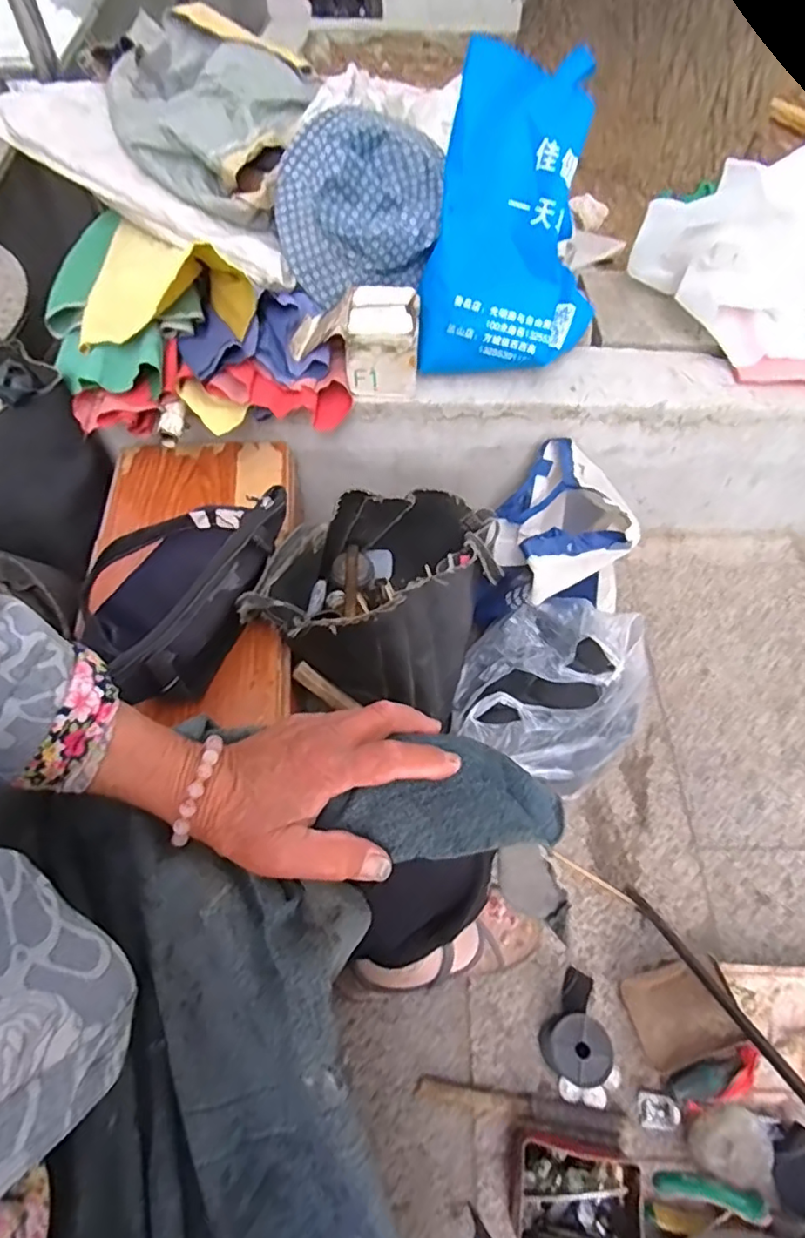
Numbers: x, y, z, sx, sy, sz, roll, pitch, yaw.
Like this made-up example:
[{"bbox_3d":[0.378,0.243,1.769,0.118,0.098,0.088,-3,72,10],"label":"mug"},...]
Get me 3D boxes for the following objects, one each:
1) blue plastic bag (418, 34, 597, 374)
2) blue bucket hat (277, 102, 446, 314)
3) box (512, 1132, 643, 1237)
[{"bbox_3d":[0.153,-0.513,0.758,0.220,0.283,0.248,12,57,8],"label":"blue plastic bag"},{"bbox_3d":[-0.046,-0.594,0.834,0.268,0.100,0.256,-4,99,0],"label":"blue bucket hat"},{"bbox_3d":[0.165,0.555,0.559,0.114,0.044,0.084,8,56,6],"label":"box"}]

